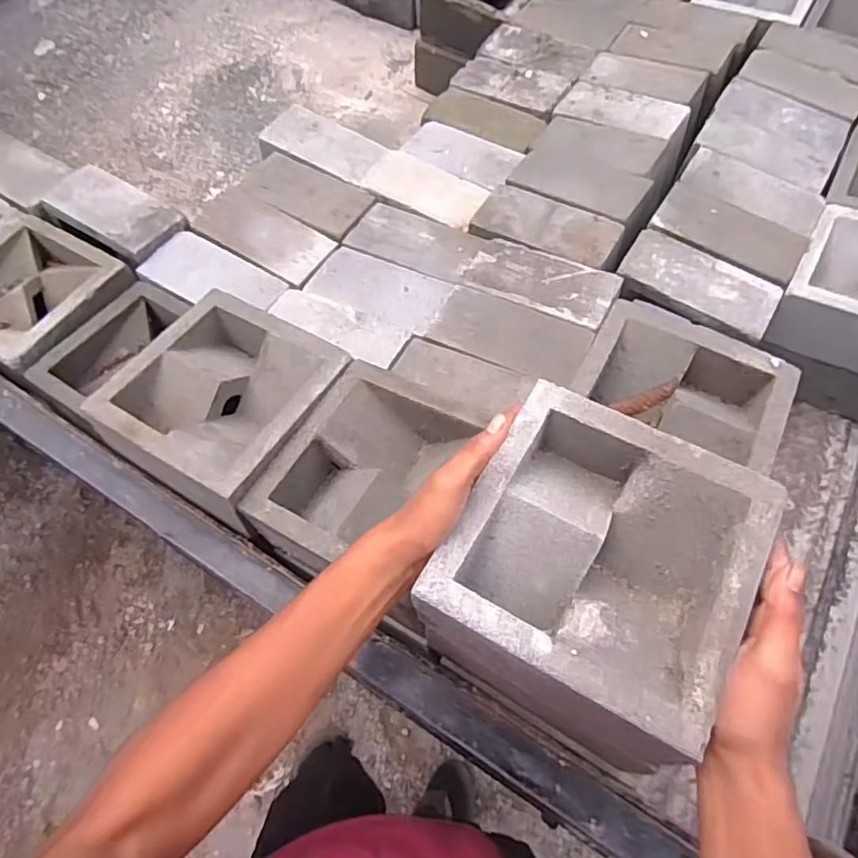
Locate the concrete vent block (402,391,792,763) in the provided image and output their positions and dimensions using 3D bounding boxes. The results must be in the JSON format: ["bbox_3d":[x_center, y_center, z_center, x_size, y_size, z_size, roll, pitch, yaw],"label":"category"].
[{"bbox_3d":[0.115,0.105,0.446,0.187,0.113,0.218,30,66,12],"label":"concrete vent block"}]

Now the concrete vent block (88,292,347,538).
[{"bbox_3d":[-0.214,-0.034,0.621,0.195,0.069,0.207,30,66,12],"label":"concrete vent block"}]

